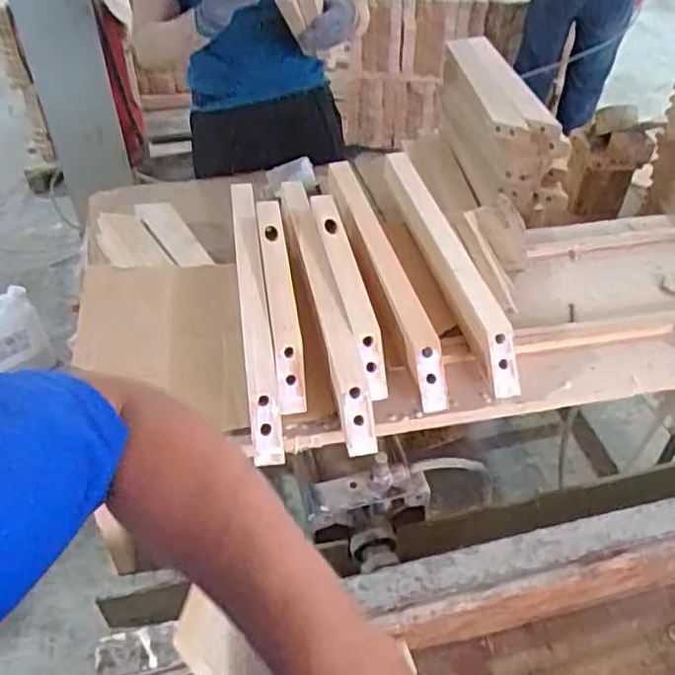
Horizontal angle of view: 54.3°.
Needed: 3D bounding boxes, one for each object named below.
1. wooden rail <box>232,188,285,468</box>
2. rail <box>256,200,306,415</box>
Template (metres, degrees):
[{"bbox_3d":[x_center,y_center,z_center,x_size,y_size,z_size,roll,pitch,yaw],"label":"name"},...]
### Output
[{"bbox_3d":[-0.098,-0.048,0.765,0.029,0.057,0.431,-6,44,-7],"label":"wooden rail"},{"bbox_3d":[-0.067,-0.049,0.759,0.031,0.070,0.291,-6,44,-7],"label":"rail"}]

